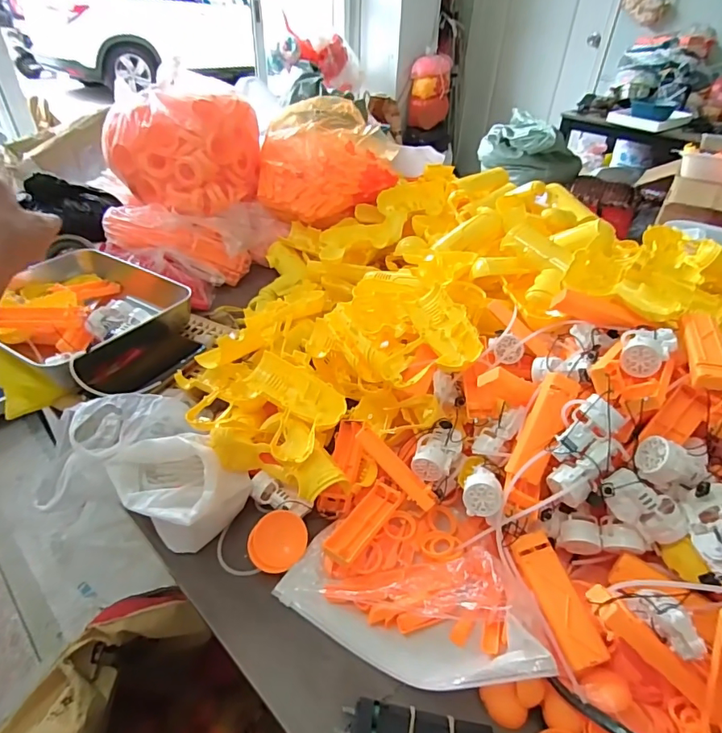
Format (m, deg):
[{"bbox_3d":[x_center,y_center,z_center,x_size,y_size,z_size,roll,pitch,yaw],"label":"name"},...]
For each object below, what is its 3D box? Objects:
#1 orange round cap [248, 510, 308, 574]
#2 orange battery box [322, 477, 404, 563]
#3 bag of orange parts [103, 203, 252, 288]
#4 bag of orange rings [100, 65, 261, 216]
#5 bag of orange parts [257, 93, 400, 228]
[{"bbox_3d":[-0.086,0.182,0.489,0.054,0.014,0.060,36,69,6],"label":"orange round cap"},{"bbox_3d":[0.004,0.163,0.495,0.036,0.016,0.105,25,44,26],"label":"orange battery box"},{"bbox_3d":[-0.342,-0.237,0.894,0.266,0.083,0.119,17,34,-23],"label":"bag of orange parts"},{"bbox_3d":[-0.358,-0.460,0.962,0.267,0.191,0.253,-30,49,-33],"label":"bag of orange rings"},{"bbox_3d":[-0.069,-0.425,0.979,0.283,0.176,0.226,1,39,-1],"label":"bag of orange parts"}]

